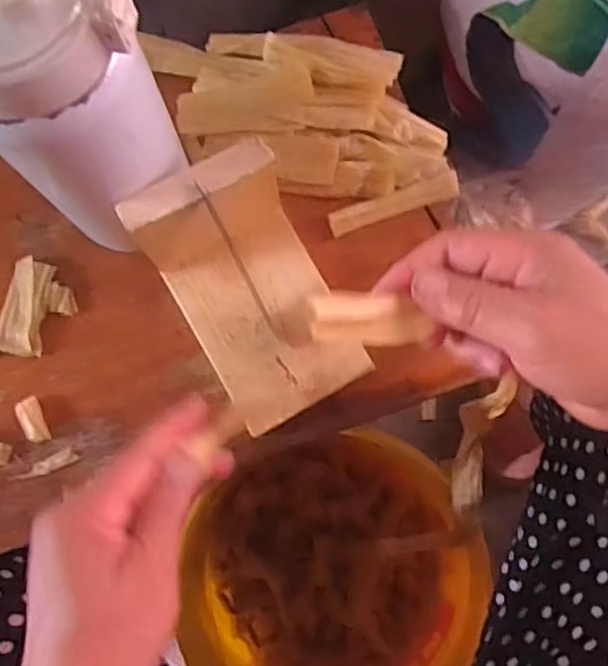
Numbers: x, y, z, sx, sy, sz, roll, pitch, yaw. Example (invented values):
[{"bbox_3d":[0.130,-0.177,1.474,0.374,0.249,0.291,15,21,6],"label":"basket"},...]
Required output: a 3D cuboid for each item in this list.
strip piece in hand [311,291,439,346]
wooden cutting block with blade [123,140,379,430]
[{"bbox_3d":[0.028,-0.006,0.294,0.054,0.013,0.021,5,80,-16],"label":"strip piece in hand"},{"bbox_3d":[-0.025,-0.019,0.349,0.075,0.078,0.120,-28,81,-4],"label":"wooden cutting block with blade"}]

